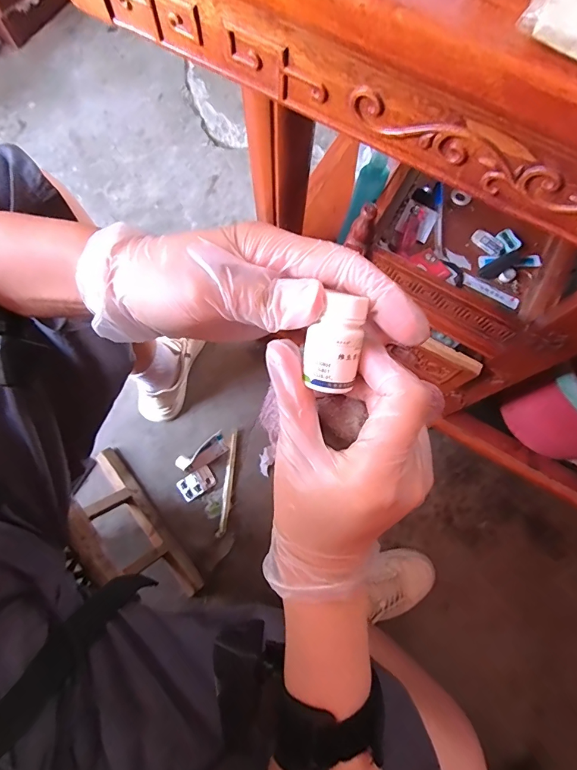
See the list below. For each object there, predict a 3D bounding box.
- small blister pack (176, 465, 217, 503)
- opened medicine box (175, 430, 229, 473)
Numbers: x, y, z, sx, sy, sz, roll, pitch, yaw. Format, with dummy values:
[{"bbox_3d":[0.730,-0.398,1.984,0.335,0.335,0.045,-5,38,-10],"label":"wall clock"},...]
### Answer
[{"bbox_3d":[-0.188,0.202,0.829,0.073,0.009,0.047,-33,78,-10],"label":"small blister pack"},{"bbox_3d":[-0.177,0.143,0.833,0.107,0.021,0.042,-32,78,-10],"label":"opened medicine box"}]

